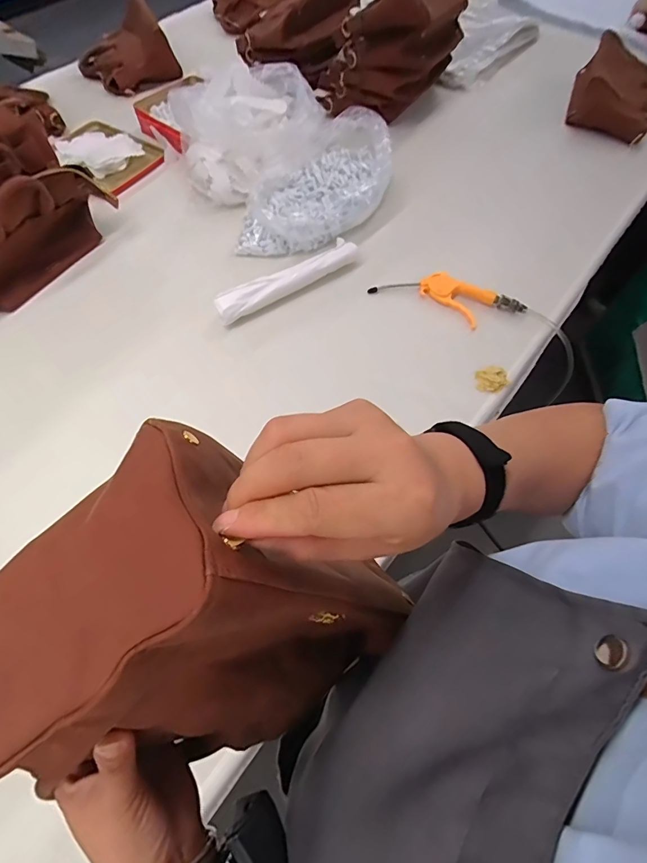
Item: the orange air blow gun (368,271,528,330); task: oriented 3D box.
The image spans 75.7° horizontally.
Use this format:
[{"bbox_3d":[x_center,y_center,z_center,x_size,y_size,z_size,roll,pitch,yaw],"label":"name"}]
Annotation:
[{"bbox_3d":[0.231,-0.251,0.789,0.266,0.028,0.080,21,88,9],"label":"orange air blow gun"}]

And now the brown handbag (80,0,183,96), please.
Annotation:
[{"bbox_3d":[-0.550,-1.046,1.130,0.231,0.097,0.251,-31,67,-15],"label":"brown handbag"}]

